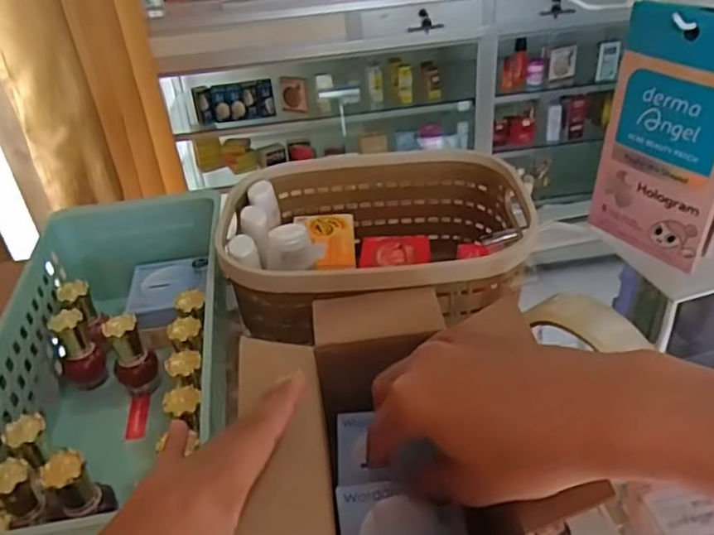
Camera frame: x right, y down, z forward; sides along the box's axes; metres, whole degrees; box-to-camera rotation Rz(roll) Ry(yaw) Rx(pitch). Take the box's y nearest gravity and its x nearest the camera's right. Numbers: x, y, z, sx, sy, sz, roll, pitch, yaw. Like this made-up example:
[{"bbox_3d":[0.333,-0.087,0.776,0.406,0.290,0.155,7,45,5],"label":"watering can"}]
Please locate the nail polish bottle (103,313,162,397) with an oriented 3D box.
[{"bbox_3d":[-0.155,0.061,0.426,0.026,0.056,0.023,-2,35,4],"label":"nail polish bottle"}]

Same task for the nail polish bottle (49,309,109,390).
[{"bbox_3d":[-0.198,0.058,0.433,0.027,0.057,0.025,-26,40,-27],"label":"nail polish bottle"}]

